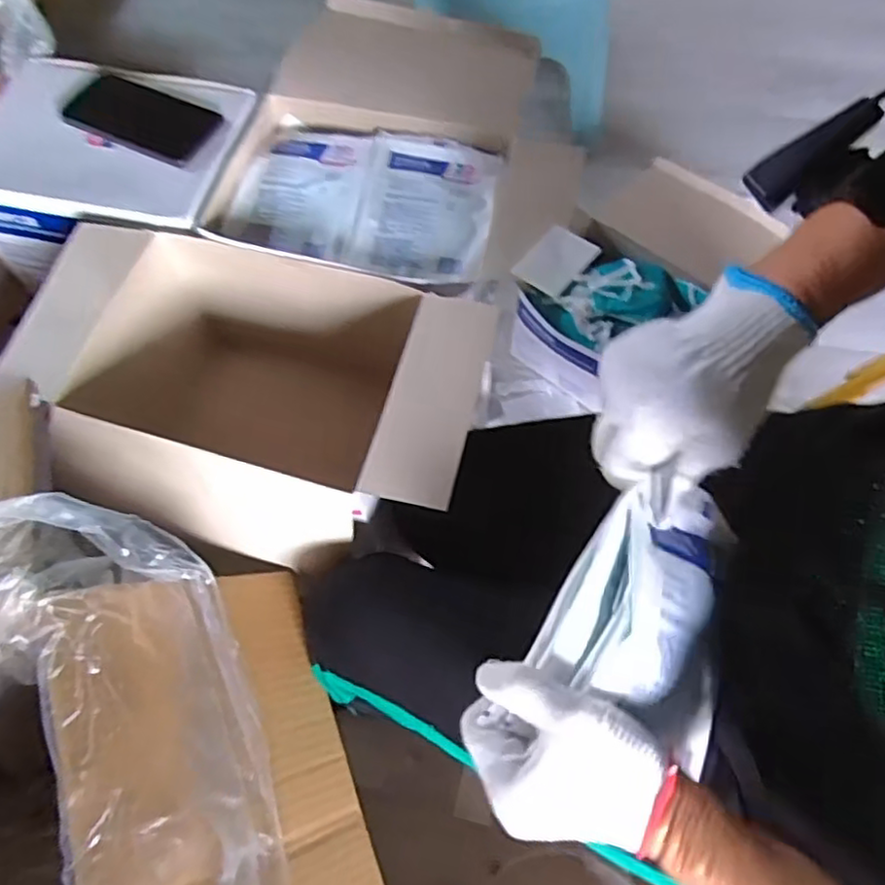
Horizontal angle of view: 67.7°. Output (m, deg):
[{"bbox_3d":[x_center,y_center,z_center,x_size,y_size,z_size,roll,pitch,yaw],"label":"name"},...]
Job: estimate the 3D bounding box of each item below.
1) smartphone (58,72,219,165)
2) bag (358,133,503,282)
[{"bbox_3d":[-0.301,-0.327,0.662,0.147,0.008,0.077,25,68,12],"label":"smartphone"},{"bbox_3d":[-0.015,-0.231,0.652,0.126,0.022,0.191,7,65,4],"label":"bag"}]

